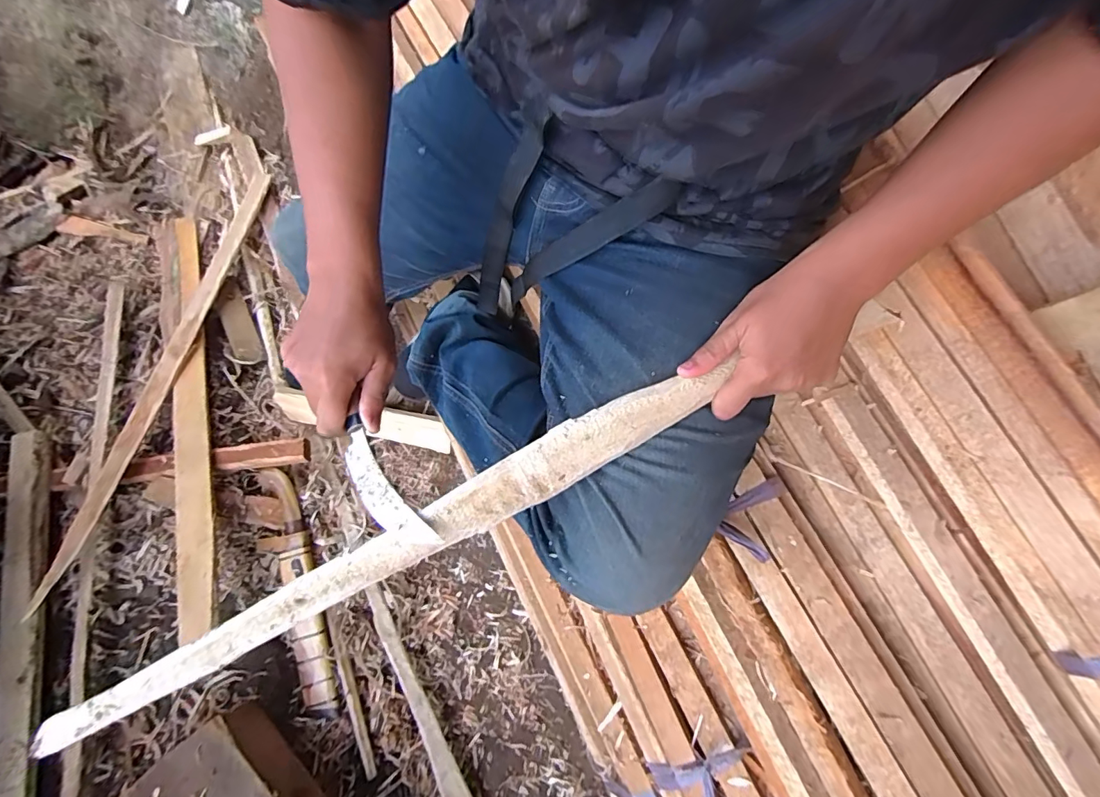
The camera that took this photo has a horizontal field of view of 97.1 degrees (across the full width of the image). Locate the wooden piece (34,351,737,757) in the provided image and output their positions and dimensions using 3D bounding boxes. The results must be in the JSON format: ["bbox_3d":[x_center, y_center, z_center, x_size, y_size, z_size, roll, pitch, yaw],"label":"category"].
[{"bbox_3d":[-0.103,0.102,0.347,0.509,0.011,0.042,-28,81,-6],"label":"wooden piece"}]

